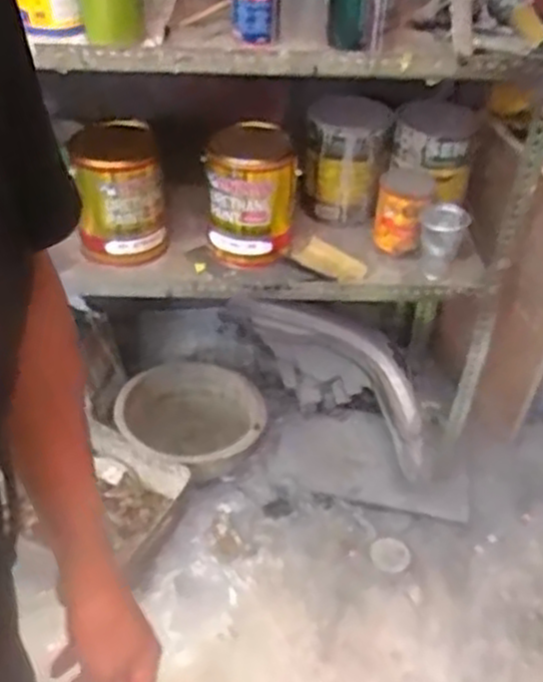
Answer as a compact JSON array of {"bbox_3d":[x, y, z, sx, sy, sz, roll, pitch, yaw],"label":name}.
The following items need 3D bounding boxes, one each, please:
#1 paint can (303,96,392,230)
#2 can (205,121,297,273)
[{"bbox_3d":[0.142,-0.342,1.504,0.156,0.219,0.138,7,39,2],"label":"paint can"},{"bbox_3d":[-0.037,-0.256,1.360,0.161,0.210,0.148,1,40,-6],"label":"can"}]

